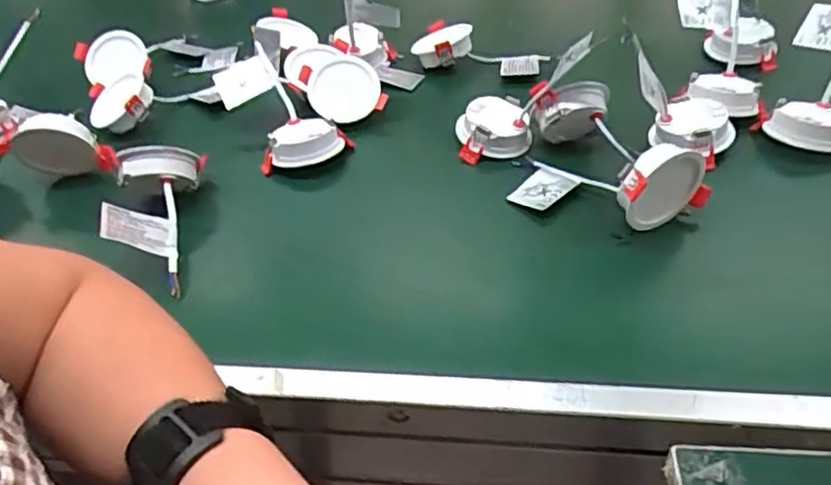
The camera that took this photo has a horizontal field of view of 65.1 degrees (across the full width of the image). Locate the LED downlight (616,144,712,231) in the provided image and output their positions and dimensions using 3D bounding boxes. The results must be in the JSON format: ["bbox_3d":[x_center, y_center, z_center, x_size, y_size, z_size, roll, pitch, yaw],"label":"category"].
[{"bbox_3d":[0.196,-0.043,0.518,0.080,0.071,0.027,-22,45,-17],"label":"LED downlight"}]

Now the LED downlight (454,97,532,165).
[{"bbox_3d":[0.076,-0.110,0.636,0.073,0.037,0.063,0,42,6],"label":"LED downlight"}]

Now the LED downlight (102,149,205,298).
[{"bbox_3d":[-0.223,-0.026,0.542,0.069,0.063,0.142,-4,42,1],"label":"LED downlight"}]

